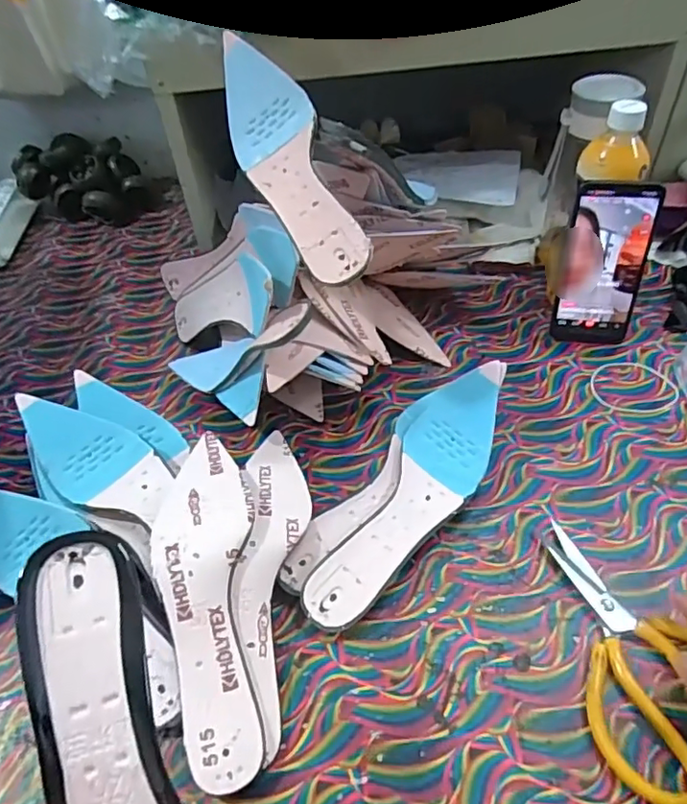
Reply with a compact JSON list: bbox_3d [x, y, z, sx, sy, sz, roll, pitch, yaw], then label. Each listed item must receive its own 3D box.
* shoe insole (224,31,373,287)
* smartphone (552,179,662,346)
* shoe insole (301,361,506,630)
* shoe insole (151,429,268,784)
[{"bbox_3d":[-0.045,-0.203,0.479,0.068,0.046,0.267,-18,66,-12],"label":"shoe insole"},{"bbox_3d":[0.263,-0.134,0.579,0.077,0.164,0.012,4,34,13],"label":"smartphone"},{"bbox_3d":[0.056,0.069,0.475,0.091,0.067,0.254,22,53,23],"label":"shoe insole"},{"bbox_3d":[-0.099,0.134,0.419,0.070,0.037,0.255,-10,60,-4],"label":"shoe insole"}]

